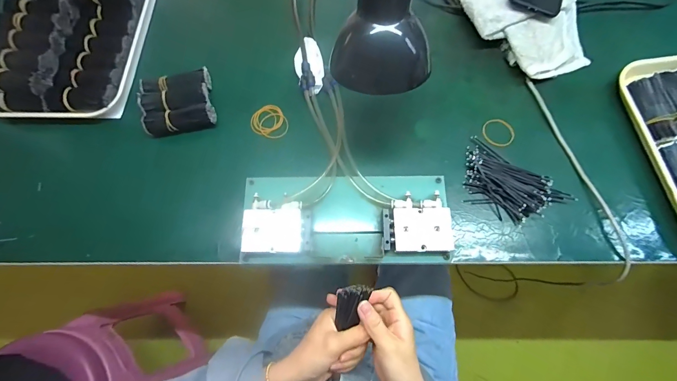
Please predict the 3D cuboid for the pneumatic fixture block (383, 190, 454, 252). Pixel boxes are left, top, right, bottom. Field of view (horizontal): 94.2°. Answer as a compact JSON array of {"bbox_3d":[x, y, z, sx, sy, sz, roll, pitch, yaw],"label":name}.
[{"bbox_3d":[0.101,0.043,0.415,0.085,0.025,0.076,0,72,1],"label":"pneumatic fixture block"}]

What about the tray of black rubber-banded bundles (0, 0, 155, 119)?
[{"bbox_3d":[-0.447,-0.256,0.517,0.211,0.048,0.285,1,72,2],"label":"tray of black rubber-banded bundles"}]

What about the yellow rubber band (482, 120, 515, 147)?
[{"bbox_3d":[0.242,-0.086,0.473,0.049,0.005,0.046,0,72,1],"label":"yellow rubber band"}]

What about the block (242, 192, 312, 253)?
[{"bbox_3d":[-0.080,0.047,0.413,0.087,0.018,0.069,1,72,2],"label":"block"}]

